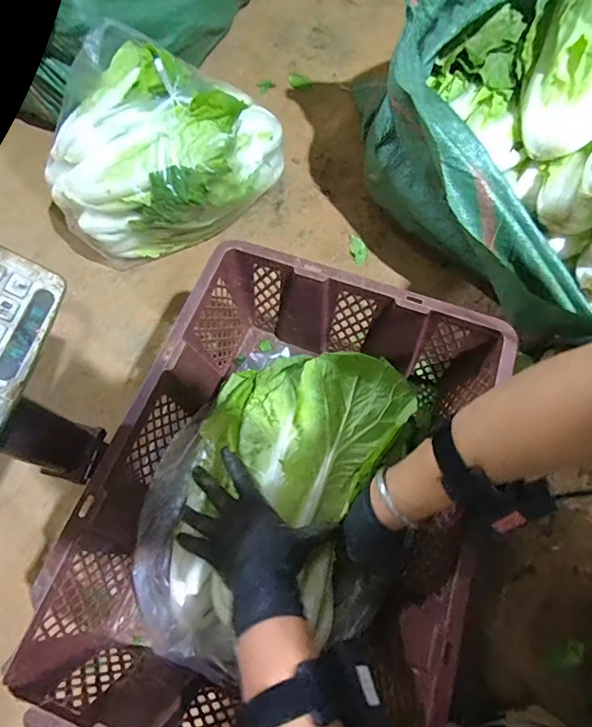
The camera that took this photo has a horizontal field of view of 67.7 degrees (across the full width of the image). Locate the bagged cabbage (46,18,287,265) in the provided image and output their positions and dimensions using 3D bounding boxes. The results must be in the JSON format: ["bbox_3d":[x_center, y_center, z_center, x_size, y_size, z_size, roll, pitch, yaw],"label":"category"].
[{"bbox_3d":[-0.198,-0.319,0.704,0.333,0.256,0.218,-6,67,-1],"label":"bagged cabbage"}]

